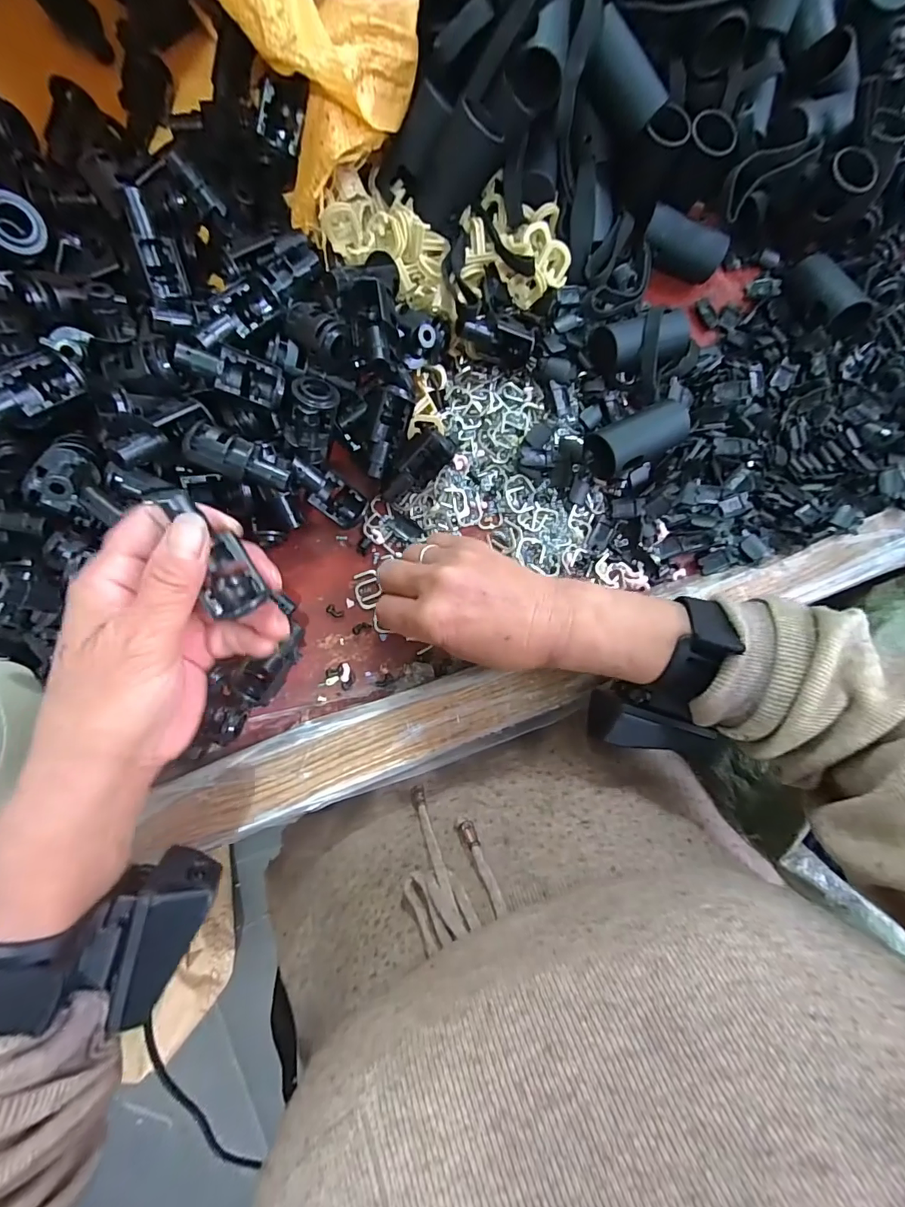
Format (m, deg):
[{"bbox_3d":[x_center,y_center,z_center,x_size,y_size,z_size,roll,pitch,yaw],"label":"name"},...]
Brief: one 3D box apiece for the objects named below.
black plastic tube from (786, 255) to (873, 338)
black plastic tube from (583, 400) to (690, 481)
[{"bbox_3d":[0.264,-0.221,0.331,0.029,0.021,0.065,-11,66,-6],"label":"black plastic tube"},{"bbox_3d":[0.120,-0.105,0.307,0.060,0.036,0.031,-23,88,-7],"label":"black plastic tube"}]

